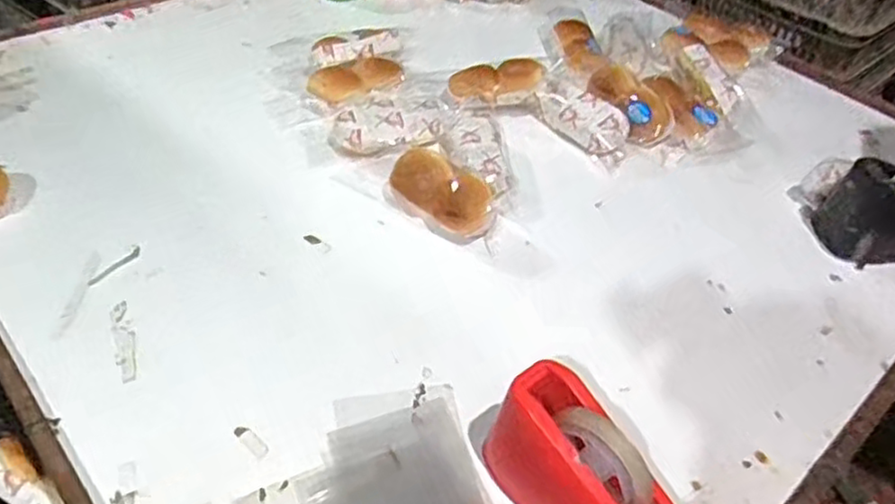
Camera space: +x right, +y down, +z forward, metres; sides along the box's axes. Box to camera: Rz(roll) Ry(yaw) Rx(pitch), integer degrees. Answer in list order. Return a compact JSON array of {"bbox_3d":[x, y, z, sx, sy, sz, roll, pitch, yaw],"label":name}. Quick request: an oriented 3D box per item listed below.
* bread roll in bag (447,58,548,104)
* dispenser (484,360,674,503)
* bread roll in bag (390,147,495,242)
[{"bbox_3d":[0.068,-0.238,0.963,0.134,0.045,0.069,2,44,-3],"label":"bread roll in bag"},{"bbox_3d":[0.117,0.181,0.528,0.076,0.103,0.210,-30,53,-30],"label":"dispenser"},{"bbox_3d":[-0.006,-0.070,0.813,0.146,0.064,0.067,32,50,26],"label":"bread roll in bag"}]

